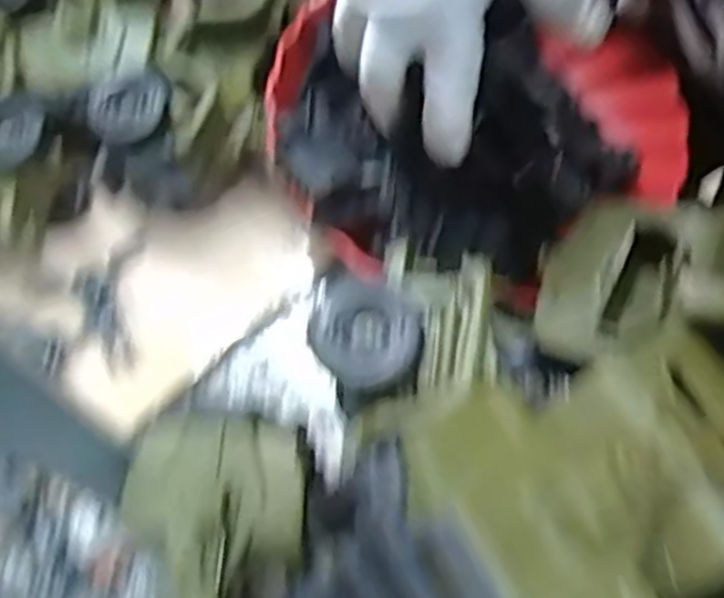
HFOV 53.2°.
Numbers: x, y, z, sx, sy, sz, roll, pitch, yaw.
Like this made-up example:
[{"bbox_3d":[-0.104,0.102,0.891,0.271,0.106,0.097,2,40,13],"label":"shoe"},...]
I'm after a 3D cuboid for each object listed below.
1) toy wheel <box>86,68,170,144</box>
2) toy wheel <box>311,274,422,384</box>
[{"bbox_3d":[-0.129,-0.106,0.400,0.046,0.011,0.043,0,66,0],"label":"toy wheel"},{"bbox_3d":[0.000,0.011,0.275,0.039,0.009,0.043,-39,71,-16],"label":"toy wheel"}]

